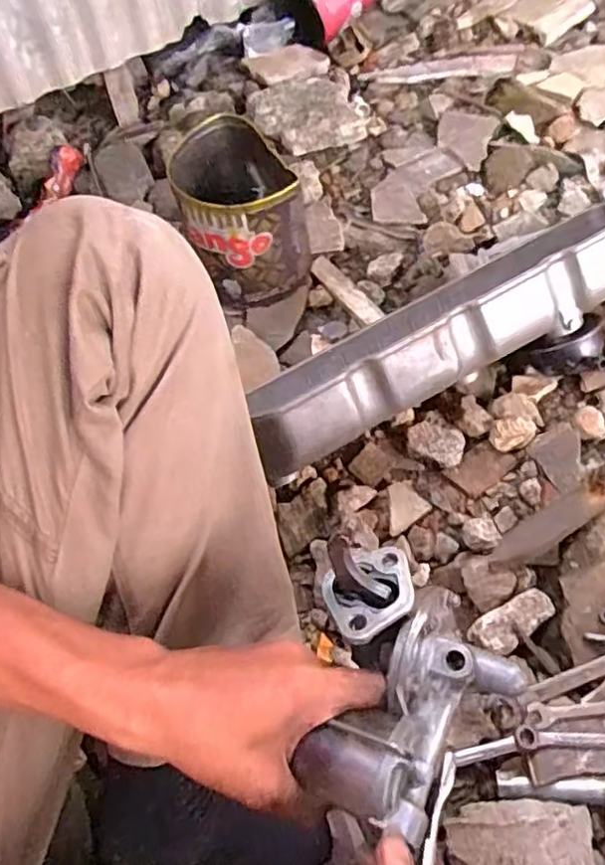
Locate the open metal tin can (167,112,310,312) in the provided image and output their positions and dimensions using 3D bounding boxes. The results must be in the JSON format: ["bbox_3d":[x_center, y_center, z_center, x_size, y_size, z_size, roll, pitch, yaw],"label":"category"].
[{"bbox_3d":[-0.075,-0.265,0.772,0.135,0.162,0.172,-20,63,-5],"label":"open metal tin can"}]

